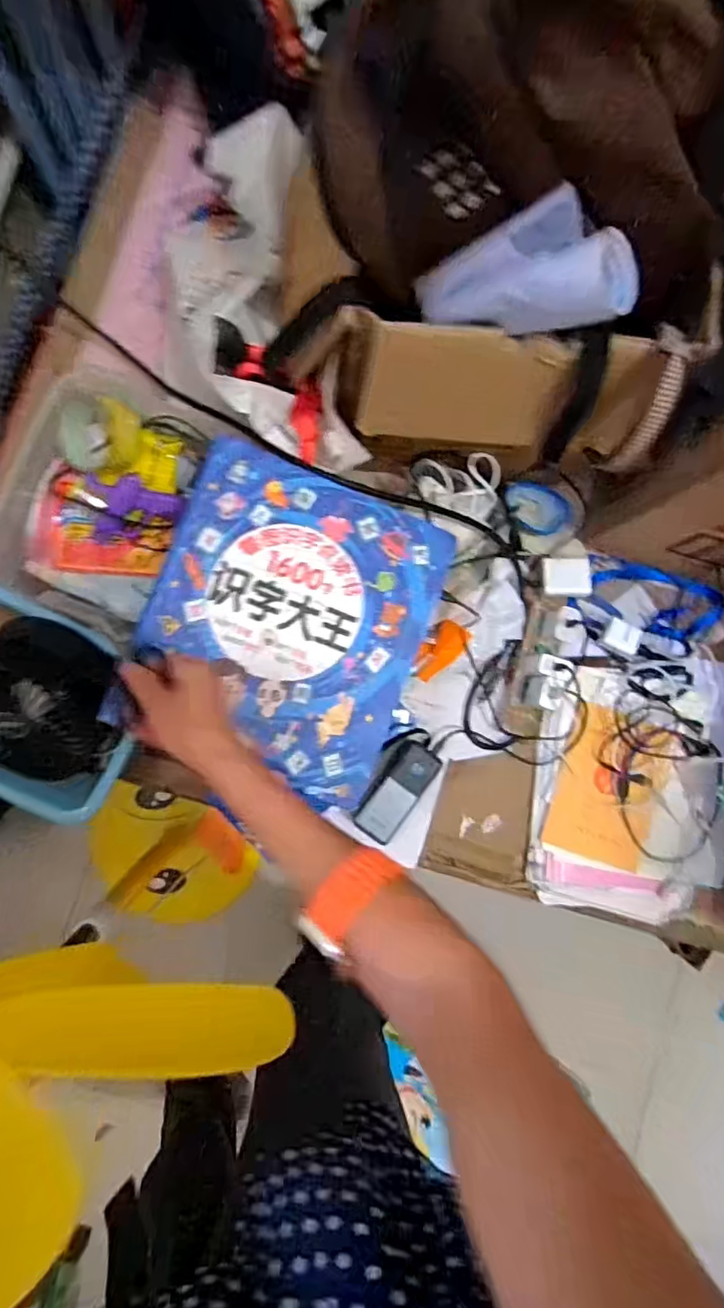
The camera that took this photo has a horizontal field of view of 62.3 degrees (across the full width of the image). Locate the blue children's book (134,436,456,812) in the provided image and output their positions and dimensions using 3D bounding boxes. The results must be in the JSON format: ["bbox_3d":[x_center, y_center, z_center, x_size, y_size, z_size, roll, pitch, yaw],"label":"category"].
[{"bbox_3d":[-0.075,-0.032,0.622,0.275,0.029,0.310,21,85,-4],"label":"blue children's book"}]

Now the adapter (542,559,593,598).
[{"bbox_3d":[0.288,-0.107,0.838,0.066,0.017,0.053,1,86,-5],"label":"adapter"}]

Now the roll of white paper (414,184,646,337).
[{"bbox_3d":[0.138,-0.328,0.500,0.182,0.053,0.087,20,83,33],"label":"roll of white paper"}]

